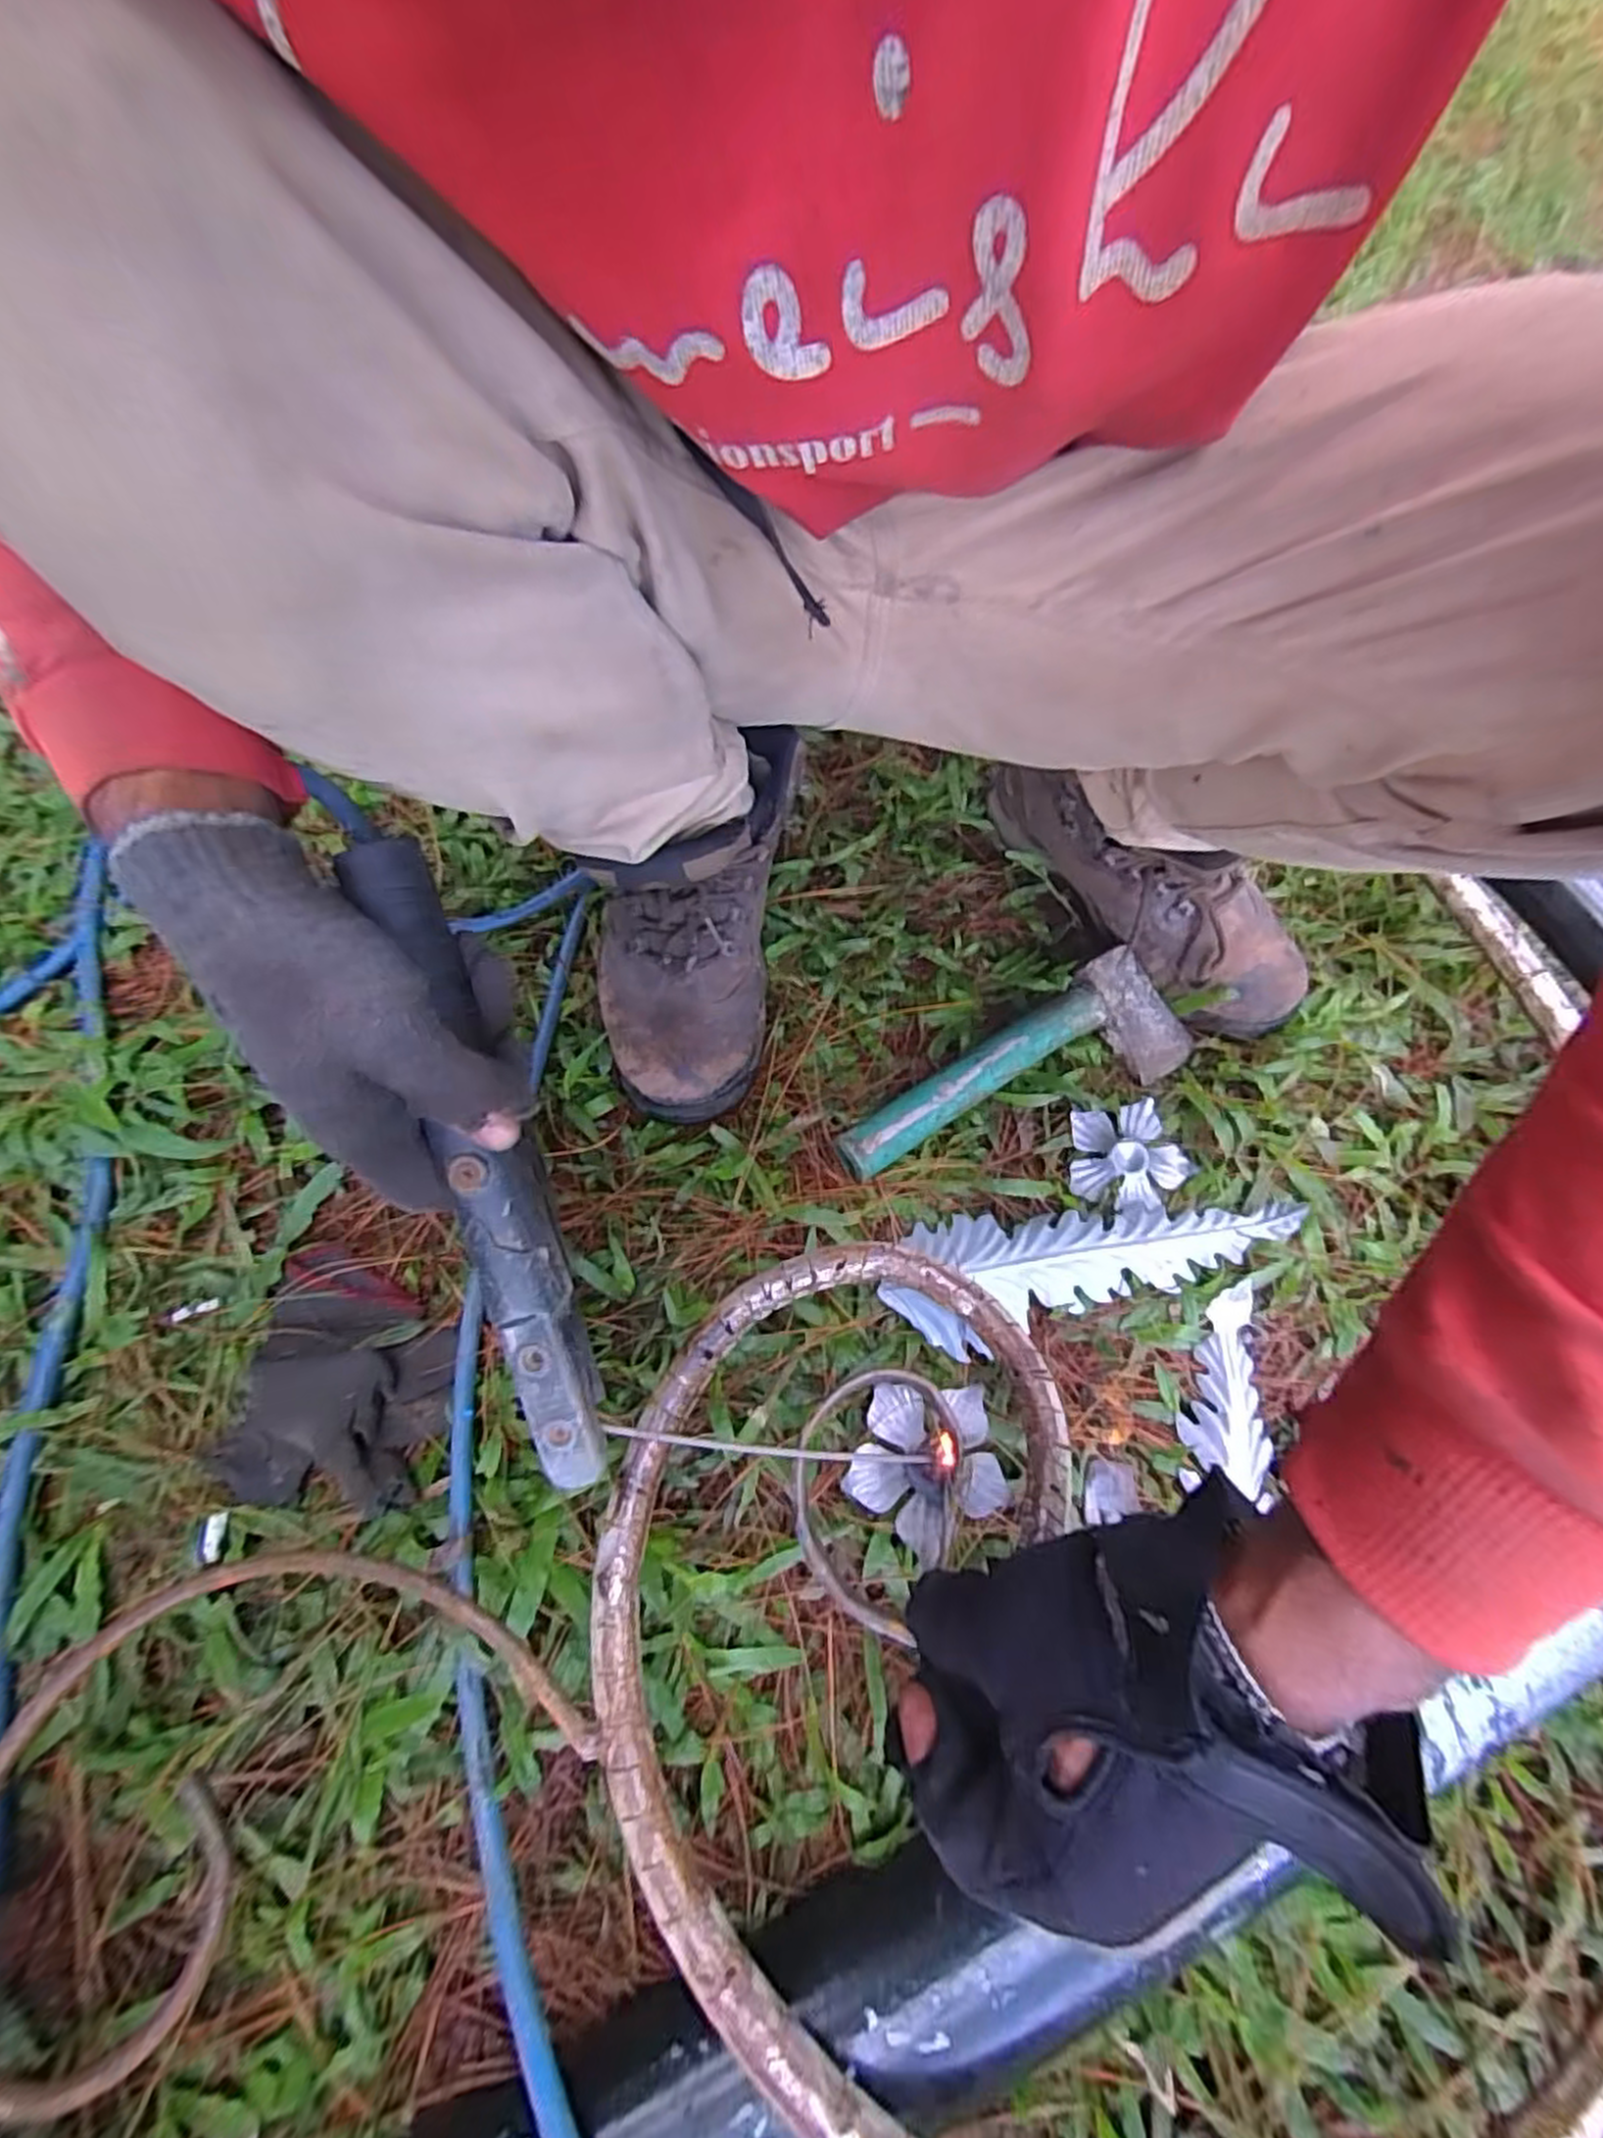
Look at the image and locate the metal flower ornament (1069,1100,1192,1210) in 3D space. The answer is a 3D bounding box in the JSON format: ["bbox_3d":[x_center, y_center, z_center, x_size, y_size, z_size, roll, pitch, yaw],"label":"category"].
[{"bbox_3d":[0.214,0.056,0.517,0.073,0.014,0.067,-1,63,-3],"label":"metal flower ornament"}]

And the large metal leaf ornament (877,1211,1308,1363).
[{"bbox_3d":[0.173,0.109,0.474,0.250,0.021,0.075,-11,64,-8],"label":"large metal leaf ornament"}]

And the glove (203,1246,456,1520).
[{"bbox_3d":[-0.249,0.165,0.426,0.115,0.024,0.124,6,63,1],"label":"glove"}]

